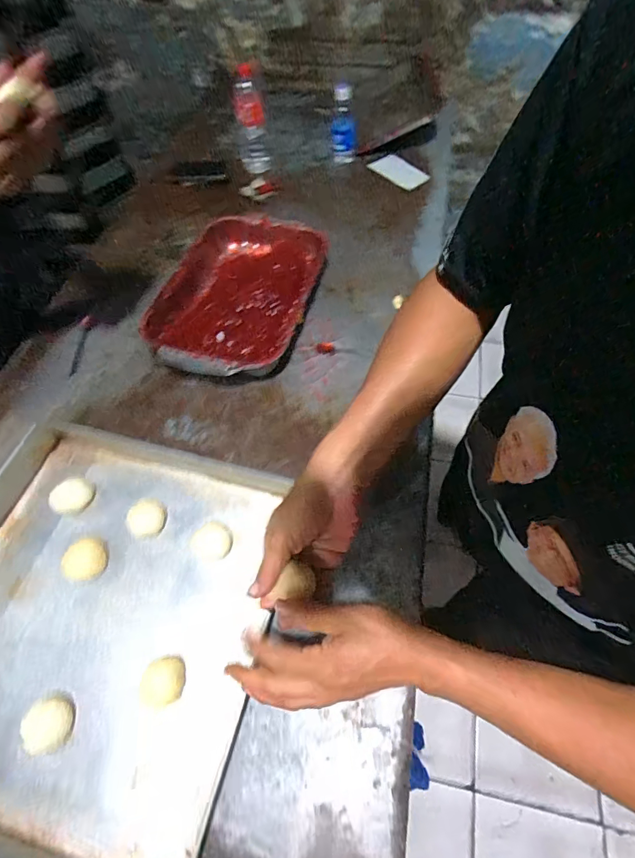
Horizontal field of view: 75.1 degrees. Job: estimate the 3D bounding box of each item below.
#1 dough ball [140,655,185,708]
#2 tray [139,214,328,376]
[{"bbox_3d":[-0.195,0.315,0.519,0.053,0.036,0.058,-15,60,-6],"label":"dough ball"},{"bbox_3d":[-0.156,-0.265,0.830,0.286,0.068,0.422,11,61,9],"label":"tray"}]

